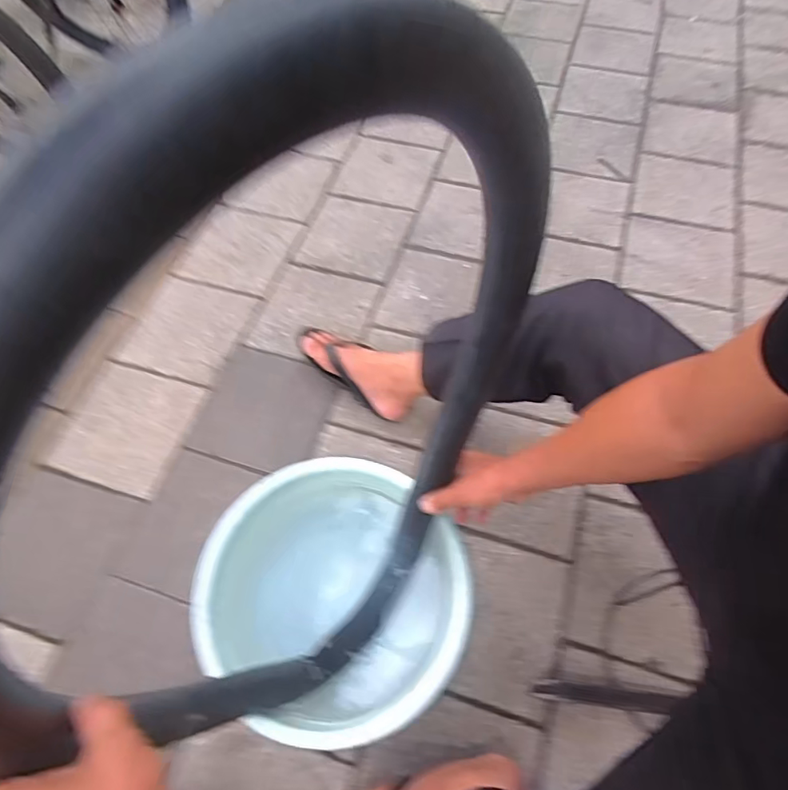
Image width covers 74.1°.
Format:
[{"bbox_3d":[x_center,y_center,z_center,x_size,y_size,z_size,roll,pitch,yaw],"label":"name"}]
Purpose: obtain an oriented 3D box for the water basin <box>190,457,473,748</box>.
[{"bbox_3d":[-0.085,0.298,0.797,0.375,0.156,0.350,0,61,0],"label":"water basin"}]

